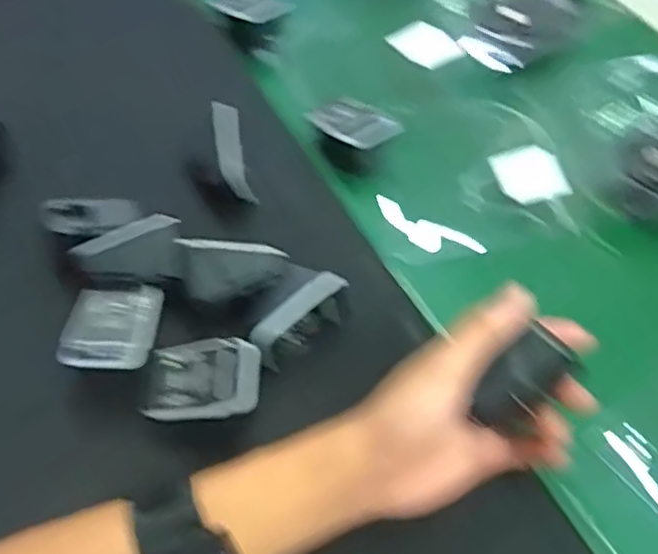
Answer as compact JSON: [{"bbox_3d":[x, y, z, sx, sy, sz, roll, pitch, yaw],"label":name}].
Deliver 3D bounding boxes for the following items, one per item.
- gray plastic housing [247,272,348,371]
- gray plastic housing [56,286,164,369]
[{"bbox_3d":[-0.017,0.029,0.420,0.072,0.043,0.028,-36,69,-22],"label":"gray plastic housing"},{"bbox_3d":[-0.136,0.032,0.409,0.053,0.019,0.062,5,47,-5],"label":"gray plastic housing"}]

